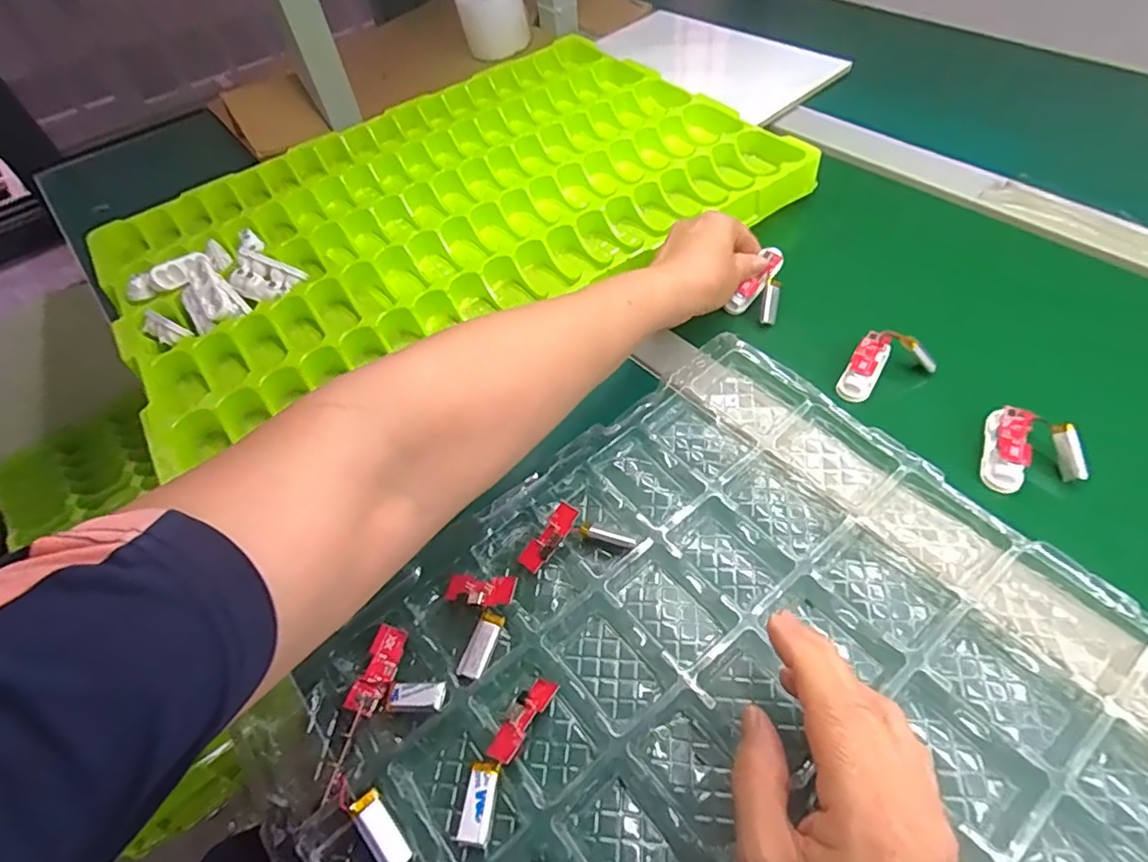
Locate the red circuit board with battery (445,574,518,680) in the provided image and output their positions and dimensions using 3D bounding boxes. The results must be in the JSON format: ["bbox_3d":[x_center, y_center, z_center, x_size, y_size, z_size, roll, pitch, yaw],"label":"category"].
[{"bbox_3d":[-0.057,0.102,0.313,0.039,0.014,0.051,13,56,8],"label":"red circuit board with battery"}]

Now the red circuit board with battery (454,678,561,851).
[{"bbox_3d":[-0.034,0.155,0.279,0.020,0.008,0.076,18,57,20],"label":"red circuit board with battery"}]

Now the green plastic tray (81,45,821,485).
[{"bbox_3d":[-0.122,-0.215,0.549,0.595,0.074,0.403,-27,54,-13],"label":"green plastic tray"}]

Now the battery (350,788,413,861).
[{"bbox_3d":[-0.086,0.180,0.260,0.013,0.010,0.034,-37,57,-20],"label":"battery"}]

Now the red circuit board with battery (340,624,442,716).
[{"bbox_3d":[-0.087,0.127,0.301,0.050,0.025,0.044,9,54,14],"label":"red circuit board with battery"}]

